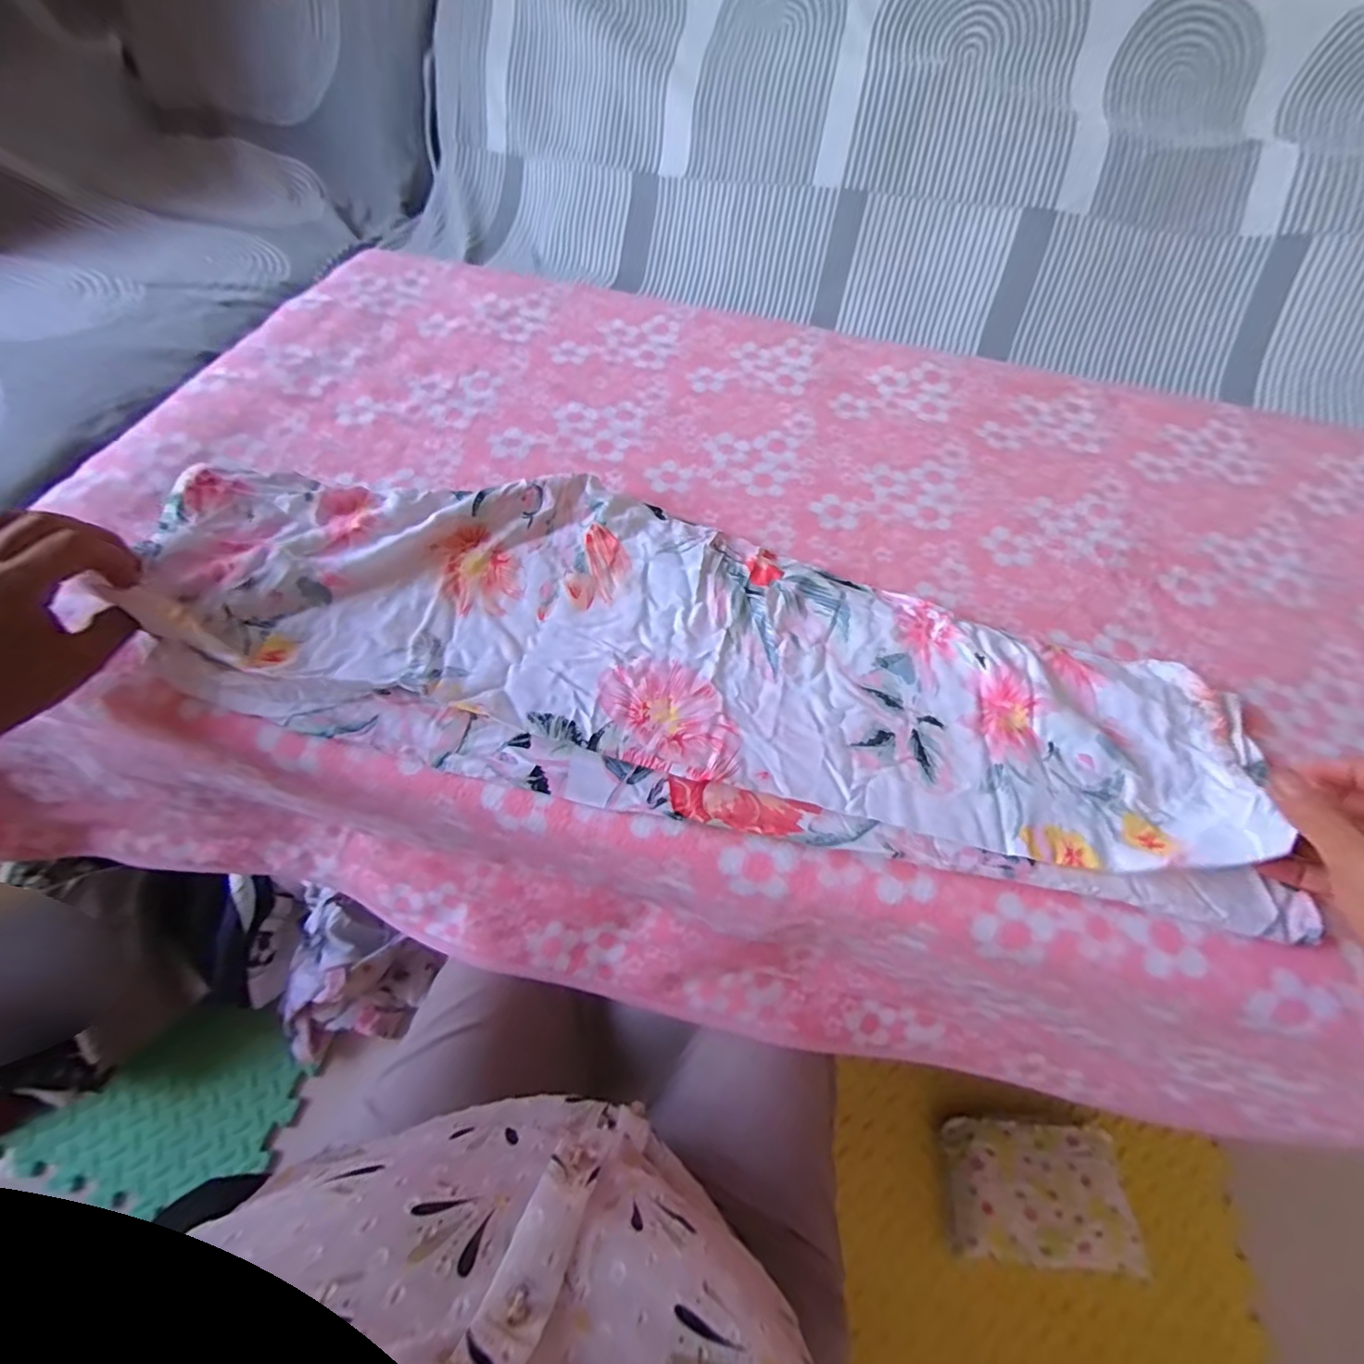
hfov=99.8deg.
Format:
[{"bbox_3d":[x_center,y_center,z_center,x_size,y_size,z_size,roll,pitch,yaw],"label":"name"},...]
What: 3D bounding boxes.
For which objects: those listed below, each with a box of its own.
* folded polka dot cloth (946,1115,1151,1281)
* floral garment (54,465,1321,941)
[{"bbox_3d":[0.488,0.691,0.775,0.248,0.065,0.151,4,58,0],"label":"folded polka dot cloth"},{"bbox_3d":[0.008,-0.022,0.385,0.704,0.038,0.226,14,55,3],"label":"floral garment"}]

